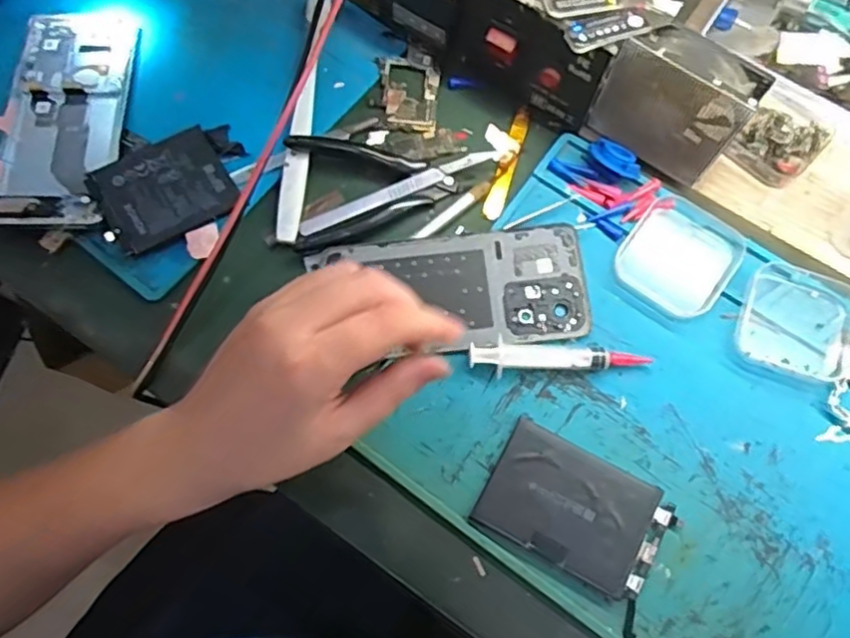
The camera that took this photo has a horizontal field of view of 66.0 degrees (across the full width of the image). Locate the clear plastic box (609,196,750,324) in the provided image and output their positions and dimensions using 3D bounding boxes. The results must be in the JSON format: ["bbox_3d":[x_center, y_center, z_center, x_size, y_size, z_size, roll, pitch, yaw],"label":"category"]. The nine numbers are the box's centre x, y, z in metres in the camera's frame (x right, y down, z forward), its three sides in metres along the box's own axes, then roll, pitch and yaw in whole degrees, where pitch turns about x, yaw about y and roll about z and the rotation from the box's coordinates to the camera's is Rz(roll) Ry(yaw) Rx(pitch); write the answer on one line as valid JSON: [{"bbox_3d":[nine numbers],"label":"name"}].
[{"bbox_3d":[0.157,-0.039,0.402,0.064,0.013,0.072,32,75,10],"label":"clear plastic box"}]

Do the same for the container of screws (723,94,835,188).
[{"bbox_3d":[0.235,-0.119,0.431,0.049,0.018,0.053,37,75,11],"label":"container of screws"}]

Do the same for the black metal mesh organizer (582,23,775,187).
[{"bbox_3d":[0.146,-0.127,0.392,0.081,0.084,0.029,28,74,9],"label":"black metal mesh organizer"}]

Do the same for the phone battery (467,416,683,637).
[{"bbox_3d":[0.082,0.106,0.358,0.098,0.008,0.066,29,74,9],"label":"phone battery"}]

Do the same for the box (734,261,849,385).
[{"bbox_3d":[0.222,0.001,0.389,0.067,0.014,0.068,15,72,5],"label":"box"}]

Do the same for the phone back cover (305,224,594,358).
[{"bbox_3d":[0.019,-0.016,0.396,0.159,0.010,0.074,-7,72,-2],"label":"phone back cover"}]

